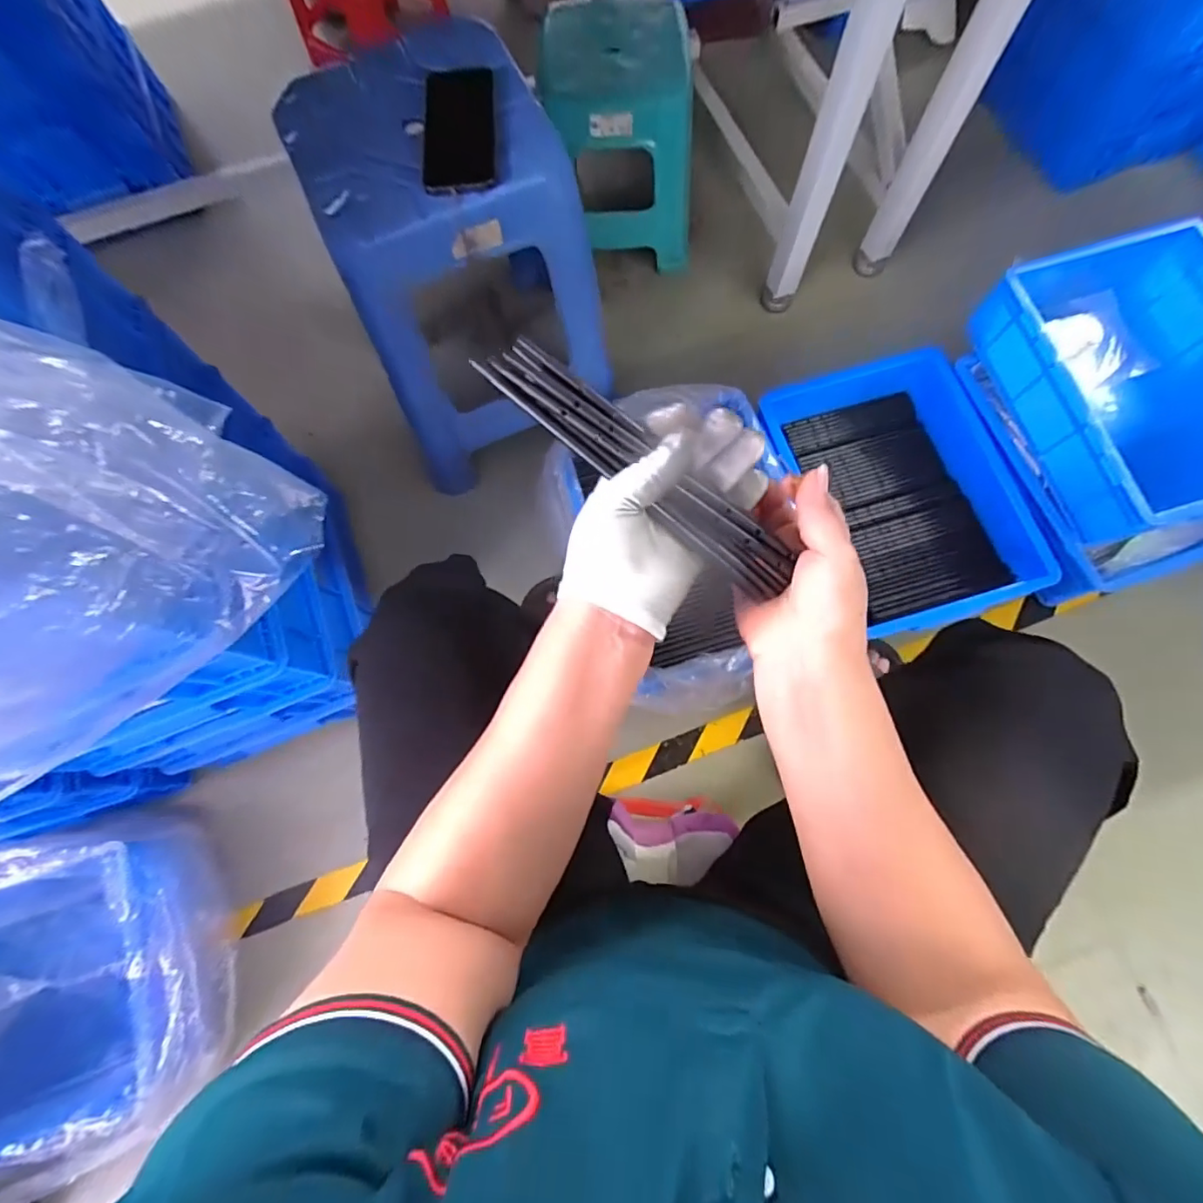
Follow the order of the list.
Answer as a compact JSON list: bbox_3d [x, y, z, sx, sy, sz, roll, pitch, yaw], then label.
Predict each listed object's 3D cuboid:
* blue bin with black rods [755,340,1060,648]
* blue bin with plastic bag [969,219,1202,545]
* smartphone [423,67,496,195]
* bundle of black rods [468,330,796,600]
[{"bbox_3d":[0.449,-0.169,0.842,0.296,0.105,0.423,-19,76,-3],"label":"blue bin with black rods"},{"bbox_3d":[0.741,-0.305,0.769,0.310,0.136,0.411,-16,75,-3],"label":"blue bin with plastic bag"},{"bbox_3d":[-0.144,-0.475,0.547,0.071,0.008,0.135,-1,84,5],"label":"smartphone"},{"bbox_3d":[0.028,-0.079,0.328,0.217,0.017,0.033,36,78,-11],"label":"bundle of black rods"}]

